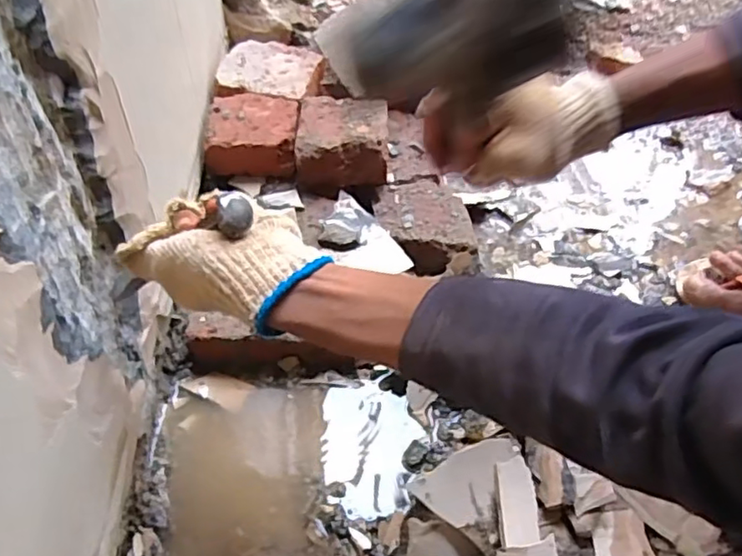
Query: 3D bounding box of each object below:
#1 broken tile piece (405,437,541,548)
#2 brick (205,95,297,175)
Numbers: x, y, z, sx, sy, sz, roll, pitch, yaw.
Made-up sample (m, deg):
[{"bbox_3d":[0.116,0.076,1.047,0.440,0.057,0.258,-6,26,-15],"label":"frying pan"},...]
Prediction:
[{"bbox_3d":[0.080,0.167,0.459,0.094,0.017,0.076,-9,65,-19],"label":"broken tile piece"},{"bbox_3d":[-0.140,-0.172,0.727,0.100,0.048,0.096,-1,46,-2],"label":"brick"}]

